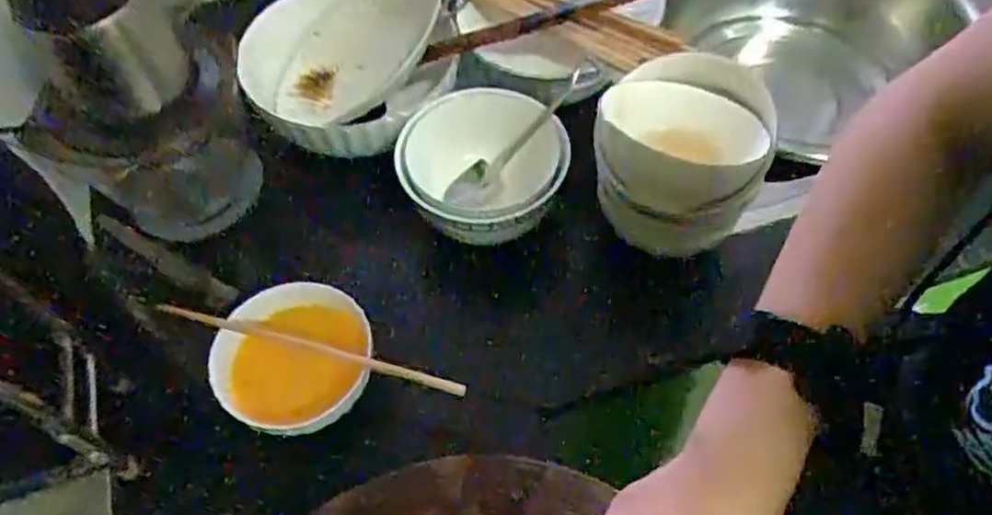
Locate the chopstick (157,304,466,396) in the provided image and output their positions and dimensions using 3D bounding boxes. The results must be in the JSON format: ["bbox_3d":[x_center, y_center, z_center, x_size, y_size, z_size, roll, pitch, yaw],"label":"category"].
[{"bbox_3d":[-0.132,0.063,0.518,0.231,0.012,0.012,14,60,10],"label":"chopstick"}]

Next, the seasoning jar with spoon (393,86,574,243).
[{"bbox_3d":[-0.010,-0.071,0.604,0.134,0.068,0.128,-1,59,1],"label":"seasoning jar with spoon"}]

